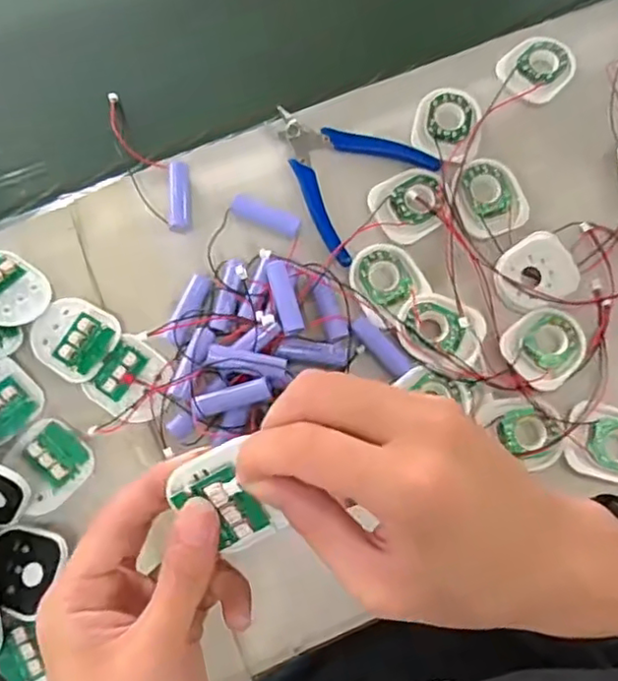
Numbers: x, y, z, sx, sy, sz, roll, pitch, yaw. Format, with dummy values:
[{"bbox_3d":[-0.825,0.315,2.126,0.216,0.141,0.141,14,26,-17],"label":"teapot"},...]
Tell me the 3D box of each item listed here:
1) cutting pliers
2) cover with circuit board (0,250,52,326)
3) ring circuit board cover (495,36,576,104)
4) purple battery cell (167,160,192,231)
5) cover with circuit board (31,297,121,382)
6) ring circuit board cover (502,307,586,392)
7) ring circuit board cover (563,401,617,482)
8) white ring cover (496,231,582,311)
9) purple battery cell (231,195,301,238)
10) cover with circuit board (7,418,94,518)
[{"bbox_3d":[0.018,-0.124,0.439,0.111,0.009,0.101,40,79,8],"label":"cutting pliers"},{"bbox_3d":[-0.201,-0.035,0.403,0.052,0.011,0.051,44,56,4],"label":"cover with circuit board"},{"bbox_3d":[0.173,-0.208,0.461,0.050,0.006,0.058,40,79,7],"label":"ring circuit board cover"},{"bbox_3d":[-0.091,-0.101,0.432,0.014,0.014,0.049,-4,77,-2],"label":"purple battery cell"},{"bbox_3d":[-0.156,-0.004,0.405,0.056,0.015,0.049,36,79,7],"label":"cover with circuit board"},{"bbox_3d":[0.164,0.003,0.418,0.058,0.008,0.050,-37,80,-9],"label":"ring circuit board cover"},{"bbox_3d":[0.201,0.070,0.408,0.060,0.008,0.046,16,77,2],"label":"ring circuit board cover"},{"bbox_3d":[0.158,-0.049,0.428,0.059,0.009,0.048,-23,78,-6],"label":"white ring cover"},{"bbox_3d":[-0.030,-0.086,0.425,0.049,0.014,0.014,23,77,4],"label":"purple battery cell"},{"bbox_3d":[-0.166,0.077,0.388,0.051,0.009,0.048,-41,81,-10],"label":"cover with circuit board"}]

